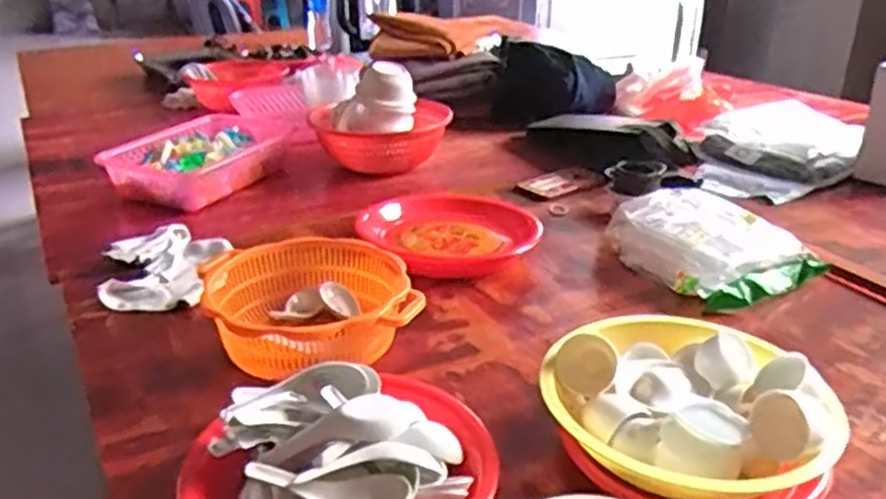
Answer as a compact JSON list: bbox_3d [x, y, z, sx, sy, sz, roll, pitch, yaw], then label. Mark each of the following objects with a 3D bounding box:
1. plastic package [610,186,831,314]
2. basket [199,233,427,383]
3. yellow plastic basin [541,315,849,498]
[{"bbox_3d":[0.363,-0.014,1.056,0.201,0.067,0.226,-13,28,-29],"label":"plastic package"},{"bbox_3d":[-0.150,0.067,0.874,0.212,0.082,0.228,-8,26,-19],"label":"basket"},{"bbox_3d":[0.219,0.134,0.708,0.246,0.080,0.232,-7,29,6],"label":"yellow plastic basin"}]

